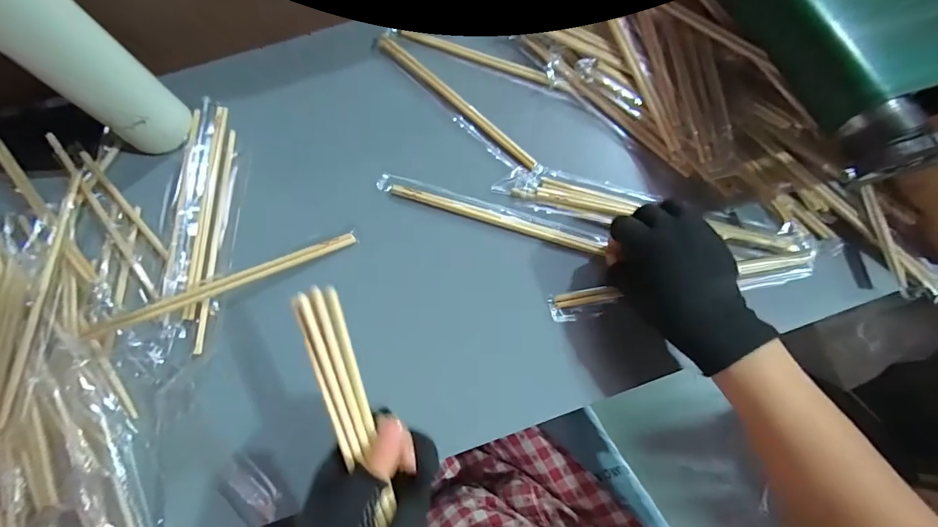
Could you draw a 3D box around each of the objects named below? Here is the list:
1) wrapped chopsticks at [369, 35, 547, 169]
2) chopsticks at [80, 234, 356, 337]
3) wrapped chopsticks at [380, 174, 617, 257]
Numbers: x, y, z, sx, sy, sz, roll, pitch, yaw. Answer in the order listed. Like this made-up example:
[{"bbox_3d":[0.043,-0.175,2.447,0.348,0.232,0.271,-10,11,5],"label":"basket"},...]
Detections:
[{"bbox_3d":[-0.024,-0.180,0.436,0.249,0.007,0.029,43,78,13],"label":"wrapped chopsticks"},{"bbox_3d":[-0.228,0.018,0.370,0.240,0.012,0.017,-21,73,-5],"label":"chopsticks"},{"bbox_3d":[0.021,-0.052,0.401,0.232,0.007,0.023,17,74,7],"label":"wrapped chopsticks"}]

